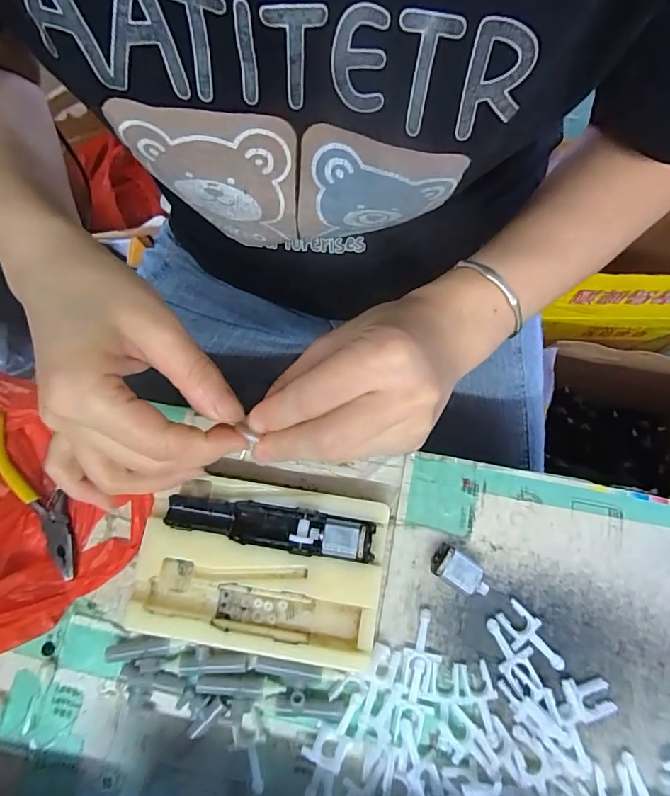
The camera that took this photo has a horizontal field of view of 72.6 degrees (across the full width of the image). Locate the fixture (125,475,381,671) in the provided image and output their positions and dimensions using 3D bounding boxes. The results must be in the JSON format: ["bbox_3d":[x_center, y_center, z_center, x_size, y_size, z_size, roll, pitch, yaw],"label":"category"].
[{"bbox_3d":[-0.043,0.094,0.257,0.136,0.020,0.088,9,77,3],"label":"fixture"}]

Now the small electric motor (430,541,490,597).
[{"bbox_3d":[0.073,0.100,0.262,0.033,0.015,0.019,33,80,10],"label":"small electric motor"}]

